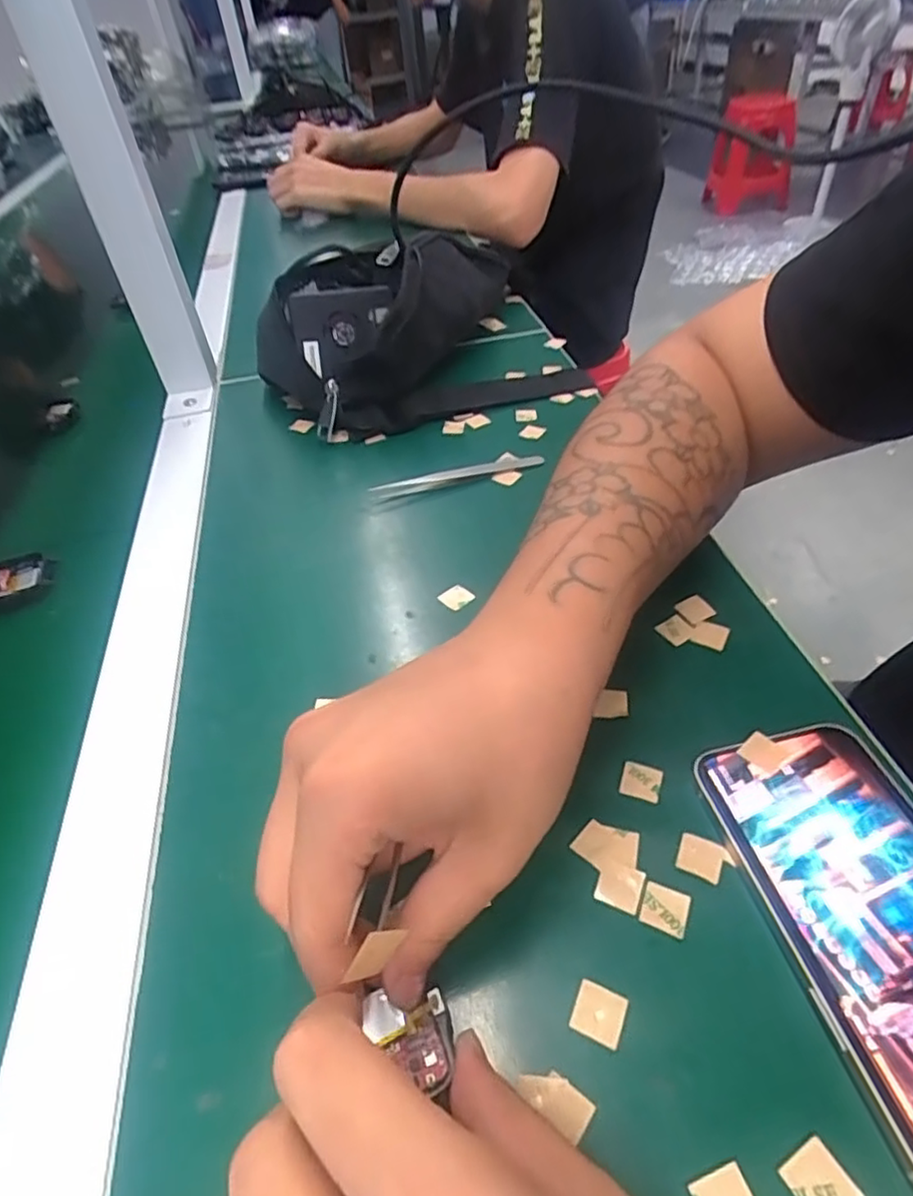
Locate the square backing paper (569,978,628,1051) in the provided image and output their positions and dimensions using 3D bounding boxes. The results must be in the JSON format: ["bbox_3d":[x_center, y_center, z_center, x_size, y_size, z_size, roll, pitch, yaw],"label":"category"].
[{"bbox_3d":[0.046,0.132,0.207,0.015,0.004,0.015,17,50,23],"label":"square backing paper"}]

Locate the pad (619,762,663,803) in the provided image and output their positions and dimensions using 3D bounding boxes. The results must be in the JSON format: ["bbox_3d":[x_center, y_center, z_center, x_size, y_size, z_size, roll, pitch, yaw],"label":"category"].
[{"bbox_3d":[0.076,0.075,0.265,0.015,0.004,0.014,13,53,15],"label":"pad"}]

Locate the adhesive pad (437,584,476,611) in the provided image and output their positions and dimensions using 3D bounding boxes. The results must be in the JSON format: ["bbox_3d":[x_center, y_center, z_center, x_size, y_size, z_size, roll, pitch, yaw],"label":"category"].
[{"bbox_3d":[0.000,-0.001,0.349,0.015,0.004,0.016,-35,50,-26],"label":"adhesive pad"}]

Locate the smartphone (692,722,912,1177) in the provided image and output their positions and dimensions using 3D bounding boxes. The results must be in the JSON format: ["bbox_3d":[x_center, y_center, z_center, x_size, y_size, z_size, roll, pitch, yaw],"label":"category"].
[{"bbox_3d":[0.144,0.108,0.216,0.072,0.008,0.143,-12,44,-5],"label":"smartphone"}]

